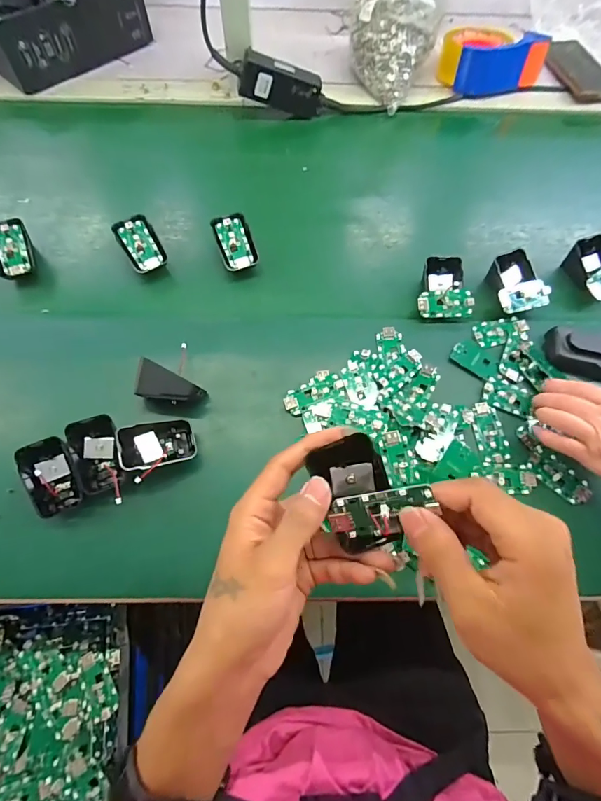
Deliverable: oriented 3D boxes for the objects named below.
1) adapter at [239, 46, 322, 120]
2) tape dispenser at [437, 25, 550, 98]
[{"bbox_3d":[-0.025,-0.452,0.616,0.120,0.057,0.026,6,62,-24],"label":"adapter"},{"bbox_3d":[0.292,-0.538,0.668,0.150,0.067,0.099,-3,66,-2],"label":"tape dispenser"}]

